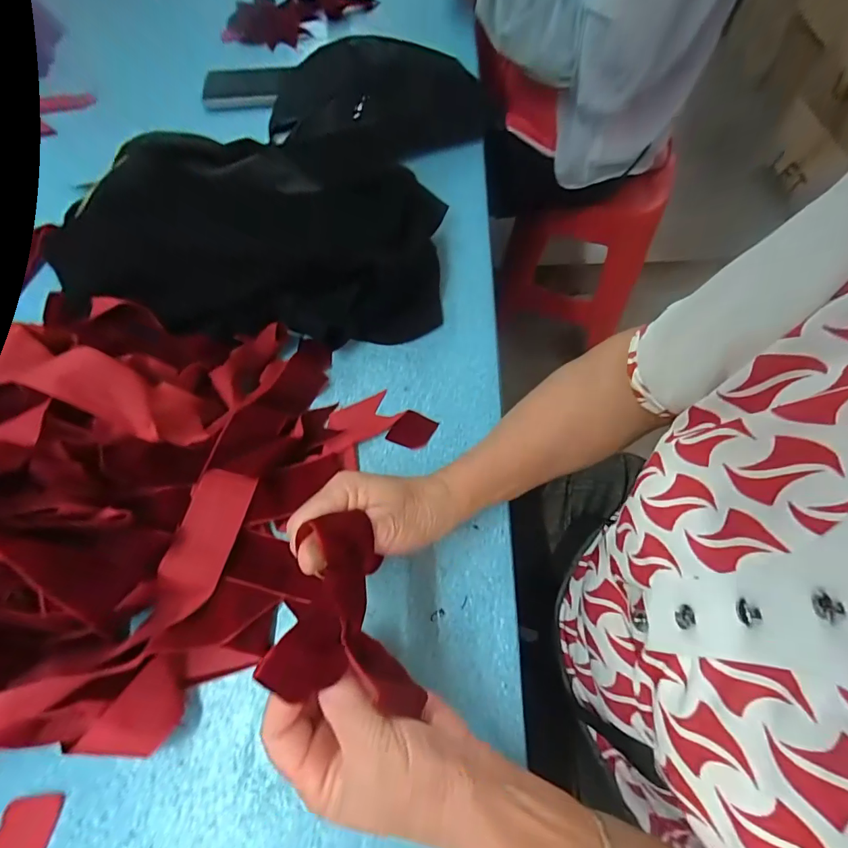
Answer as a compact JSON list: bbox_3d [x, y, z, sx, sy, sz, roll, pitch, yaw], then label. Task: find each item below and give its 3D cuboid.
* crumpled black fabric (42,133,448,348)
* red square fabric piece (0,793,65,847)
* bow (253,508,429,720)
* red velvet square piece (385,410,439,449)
[{"bbox_3d":[-0.157,-0.173,0.407,0.345,0.108,0.160,0,65,2],"label":"crumpled black fabric"},{"bbox_3d":[-0.247,0.251,0.266,0.034,0.004,0.035,6,61,1],"label":"red square fabric piece"},{"bbox_3d":[-0.032,0.098,0.232,0.075,0.043,0.093,9,65,6],"label":"bow"},{"bbox_3d":[-0.010,0.004,0.376,0.033,0.007,0.036,28,69,14],"label":"red velvet square piece"}]

